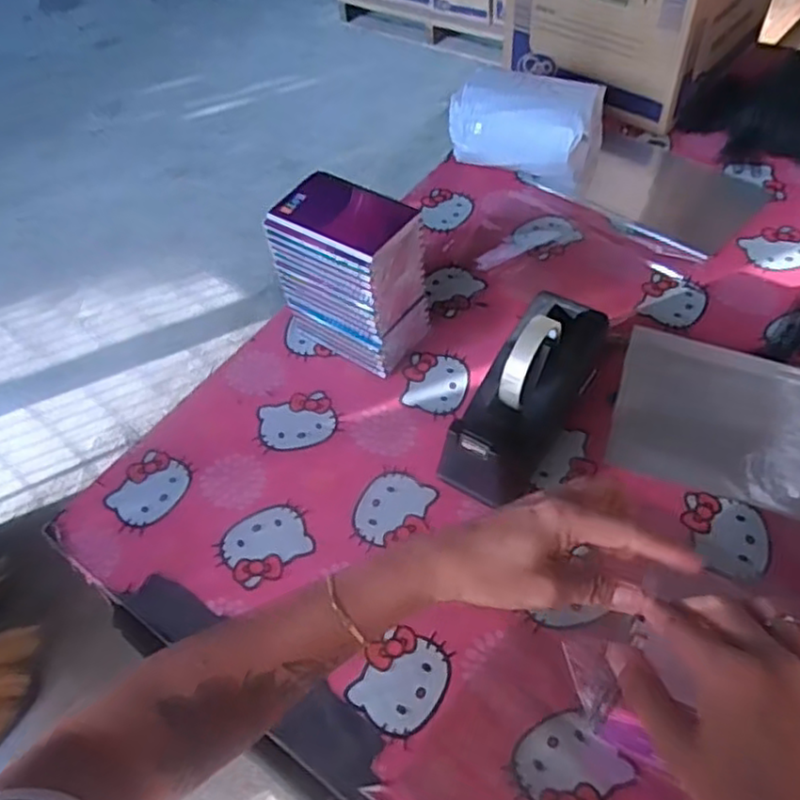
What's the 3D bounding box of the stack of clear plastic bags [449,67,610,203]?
[{"bbox_3d":[0.170,-0.372,0.914,0.191,0.106,0.113,21,58,18],"label":"stack of clear plastic bags"}]

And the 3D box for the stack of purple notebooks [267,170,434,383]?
[{"bbox_3d":[-0.053,-0.132,0.713,0.135,0.176,0.105,29,61,23],"label":"stack of purple notebooks"}]

